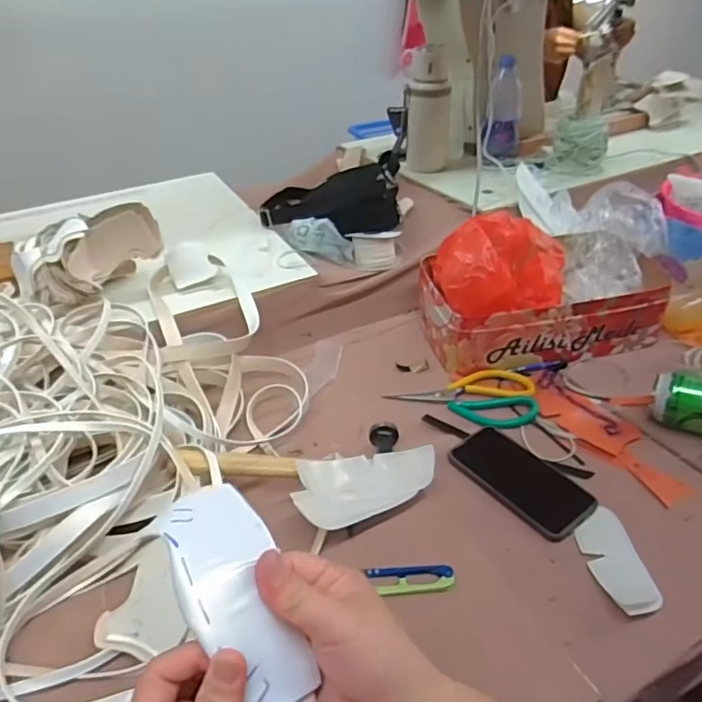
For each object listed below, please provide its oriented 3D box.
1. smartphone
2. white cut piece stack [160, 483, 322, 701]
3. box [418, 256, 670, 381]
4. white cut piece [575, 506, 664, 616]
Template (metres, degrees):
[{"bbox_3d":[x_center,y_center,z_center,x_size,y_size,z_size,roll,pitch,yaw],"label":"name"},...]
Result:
[{"bbox_3d":[0.188,0.142,0.657,0.077,0.009,0.152,-34,50,-24],"label":"smartphone"},{"bbox_3d":[-0.060,0.132,0.319,0.052,0.043,0.132,-20,67,-23],"label":"white cut piece stack"},{"bbox_3d":[0.271,-0.063,0.864,0.327,0.096,0.164,-5,36,-3],"label":"box"},{"bbox_3d":[0.256,0.202,0.574,0.049,0.010,0.112,-10,33,0],"label":"white cut piece"}]

